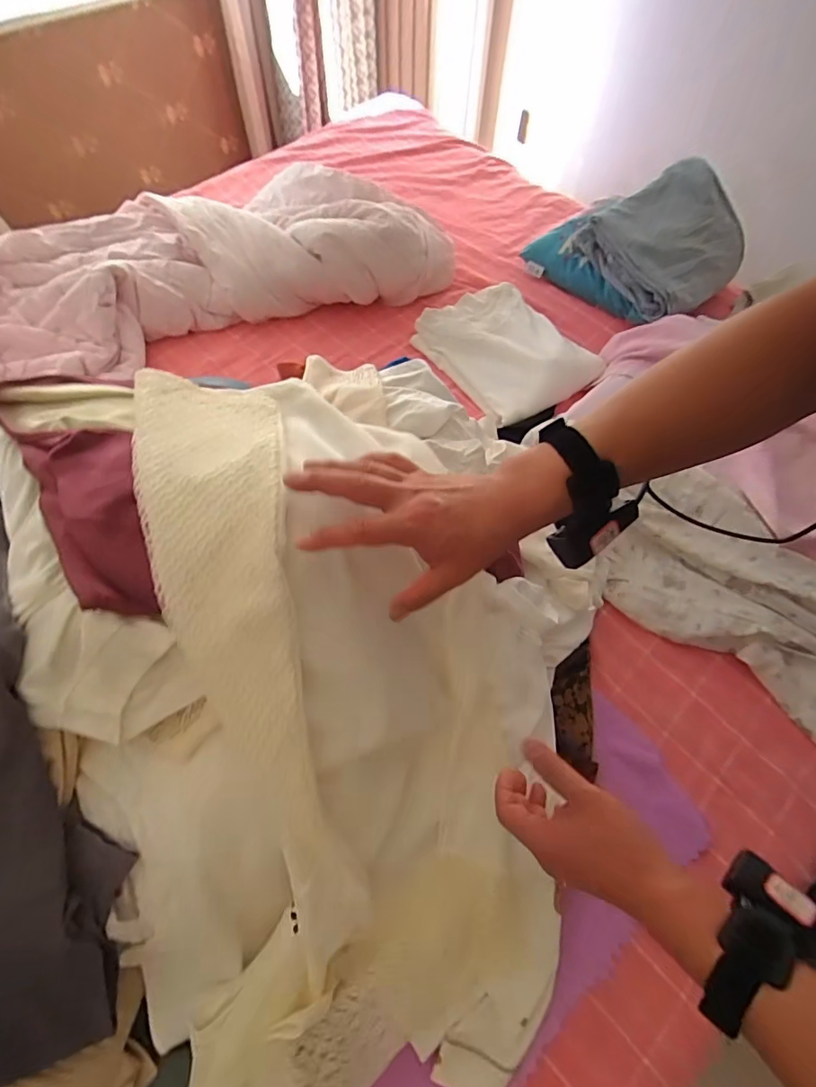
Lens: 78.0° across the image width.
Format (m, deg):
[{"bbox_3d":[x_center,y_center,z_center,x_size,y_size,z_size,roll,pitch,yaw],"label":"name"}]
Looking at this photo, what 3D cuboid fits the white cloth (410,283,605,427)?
[{"bbox_3d":[0.190,-0.385,0.979,0.259,0.049,0.330,-28,65,-15],"label":"white cloth"}]

